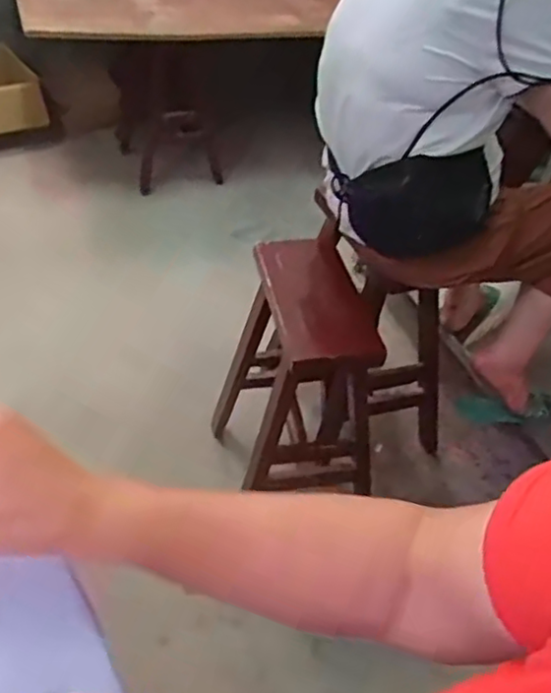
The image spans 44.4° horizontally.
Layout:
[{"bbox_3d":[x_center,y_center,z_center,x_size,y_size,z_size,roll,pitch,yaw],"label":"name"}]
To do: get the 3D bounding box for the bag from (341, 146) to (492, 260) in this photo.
[{"bbox_3d":[0.226,-0.222,1.069,0.231,0.172,0.052,6,42,-2],"label":"bag"}]

